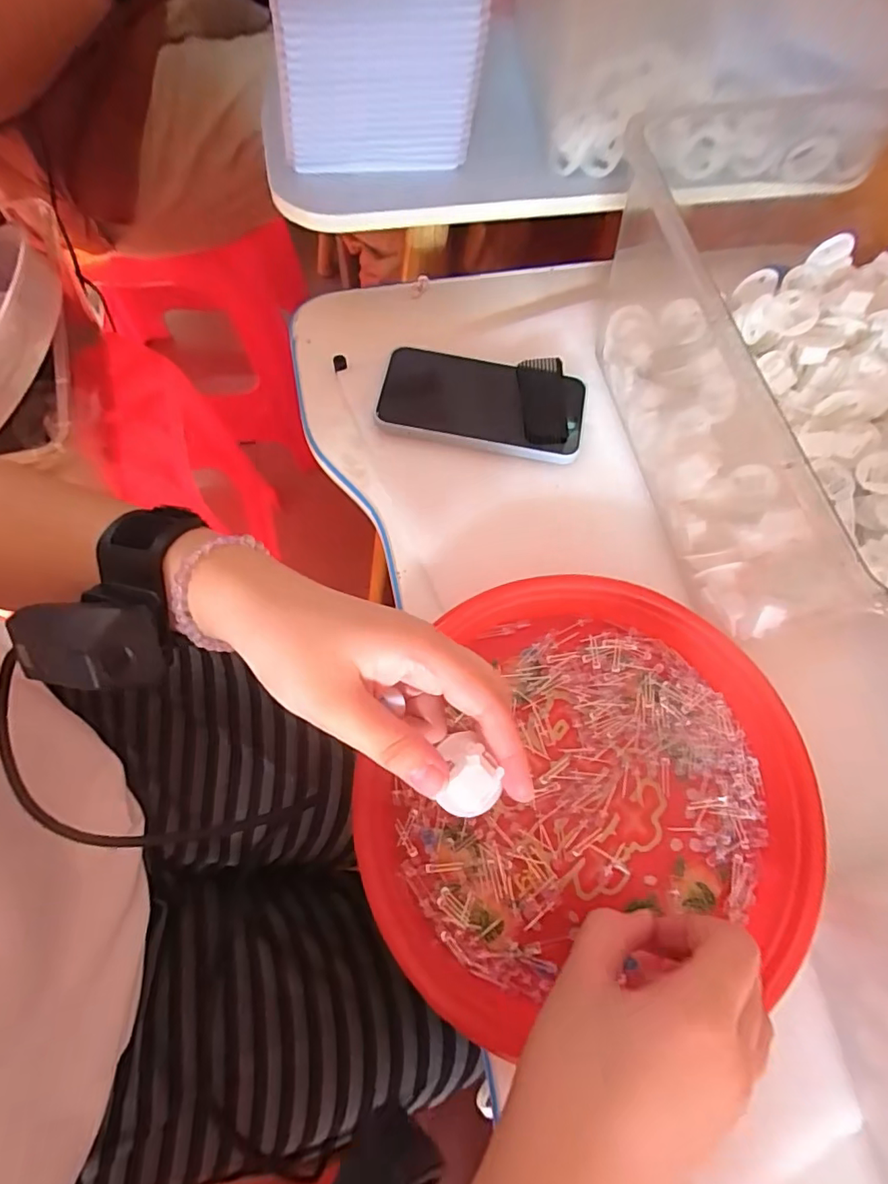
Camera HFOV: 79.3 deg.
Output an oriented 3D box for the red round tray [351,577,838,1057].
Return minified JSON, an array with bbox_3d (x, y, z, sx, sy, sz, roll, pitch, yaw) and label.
[{"bbox_3d":[0.075,0.100,0.296,0.242,0.031,0.214,-7,72,-1],"label":"red round tray"}]

